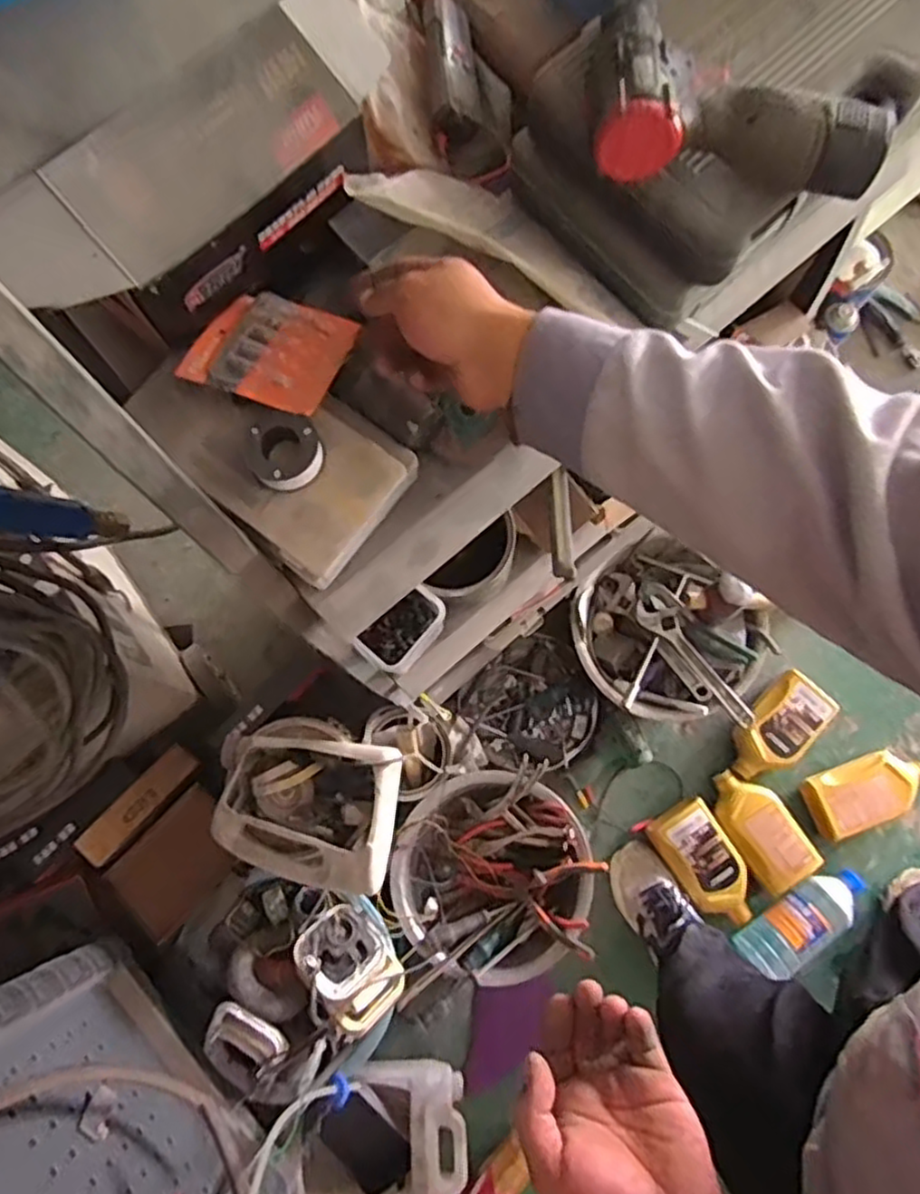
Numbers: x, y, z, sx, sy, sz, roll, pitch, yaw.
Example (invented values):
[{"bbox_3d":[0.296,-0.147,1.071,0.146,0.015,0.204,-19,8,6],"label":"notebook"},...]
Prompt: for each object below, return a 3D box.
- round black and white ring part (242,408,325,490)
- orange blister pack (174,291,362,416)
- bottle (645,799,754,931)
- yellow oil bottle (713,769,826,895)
[{"bbox_3d":[-0.128,-0.107,0.509,0.053,0.022,0.053,0,77,0],"label":"round black and white ring part"},{"bbox_3d":[-0.141,-0.188,0.527,0.104,0.014,0.102,16,59,1],"label":"orange blister pack"},{"bbox_3d":[0.447,0.485,1.280,0.120,0.054,0.224,-32,79,-7],"label":"bottle"},{"bbox_3d":[0.547,0.422,1.292,0.117,0.055,0.219,-33,79,-7],"label":"yellow oil bottle"}]

